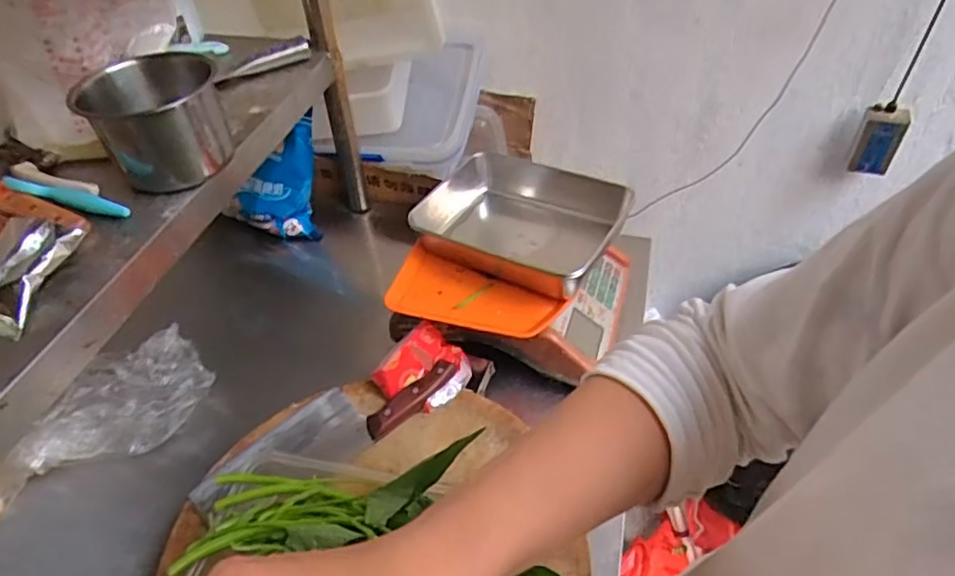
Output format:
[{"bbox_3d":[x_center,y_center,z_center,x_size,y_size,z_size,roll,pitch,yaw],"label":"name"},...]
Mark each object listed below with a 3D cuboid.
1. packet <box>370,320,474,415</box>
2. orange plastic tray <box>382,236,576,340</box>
[{"bbox_3d":[-0.063,0.094,0.725,0.095,0.044,0.098,20,52,23],"label":"packet"},{"bbox_3d":[-0.006,0.002,0.724,0.212,0.062,0.109,16,50,21],"label":"orange plastic tray"}]

